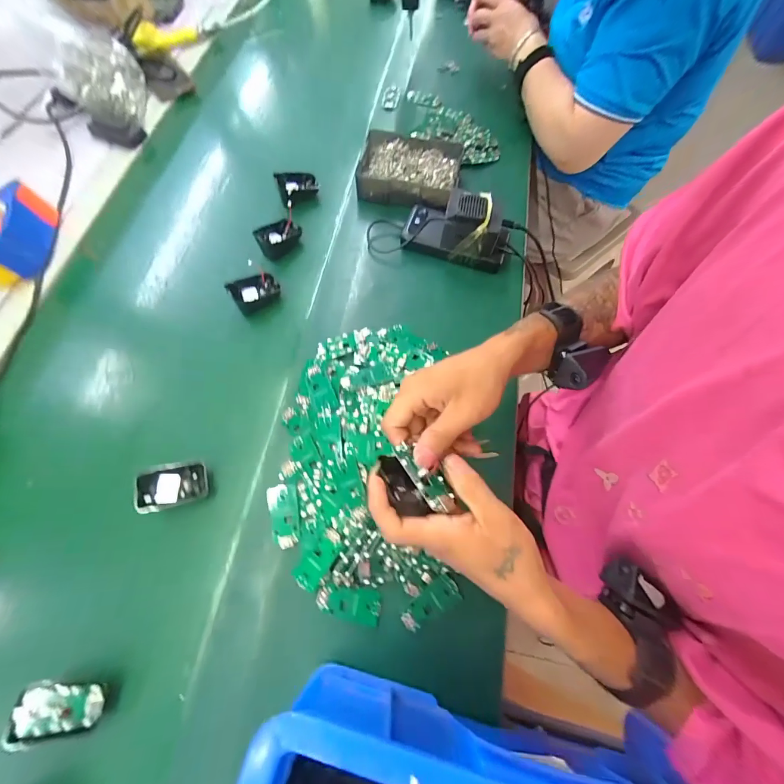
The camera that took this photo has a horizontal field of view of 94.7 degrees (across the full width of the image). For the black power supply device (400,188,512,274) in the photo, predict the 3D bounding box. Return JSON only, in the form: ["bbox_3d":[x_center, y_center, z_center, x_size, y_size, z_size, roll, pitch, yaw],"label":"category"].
[{"bbox_3d":[0.095,-0.242,0.522,0.152,0.083,0.079,15,68,6],"label":"black power supply device"}]

